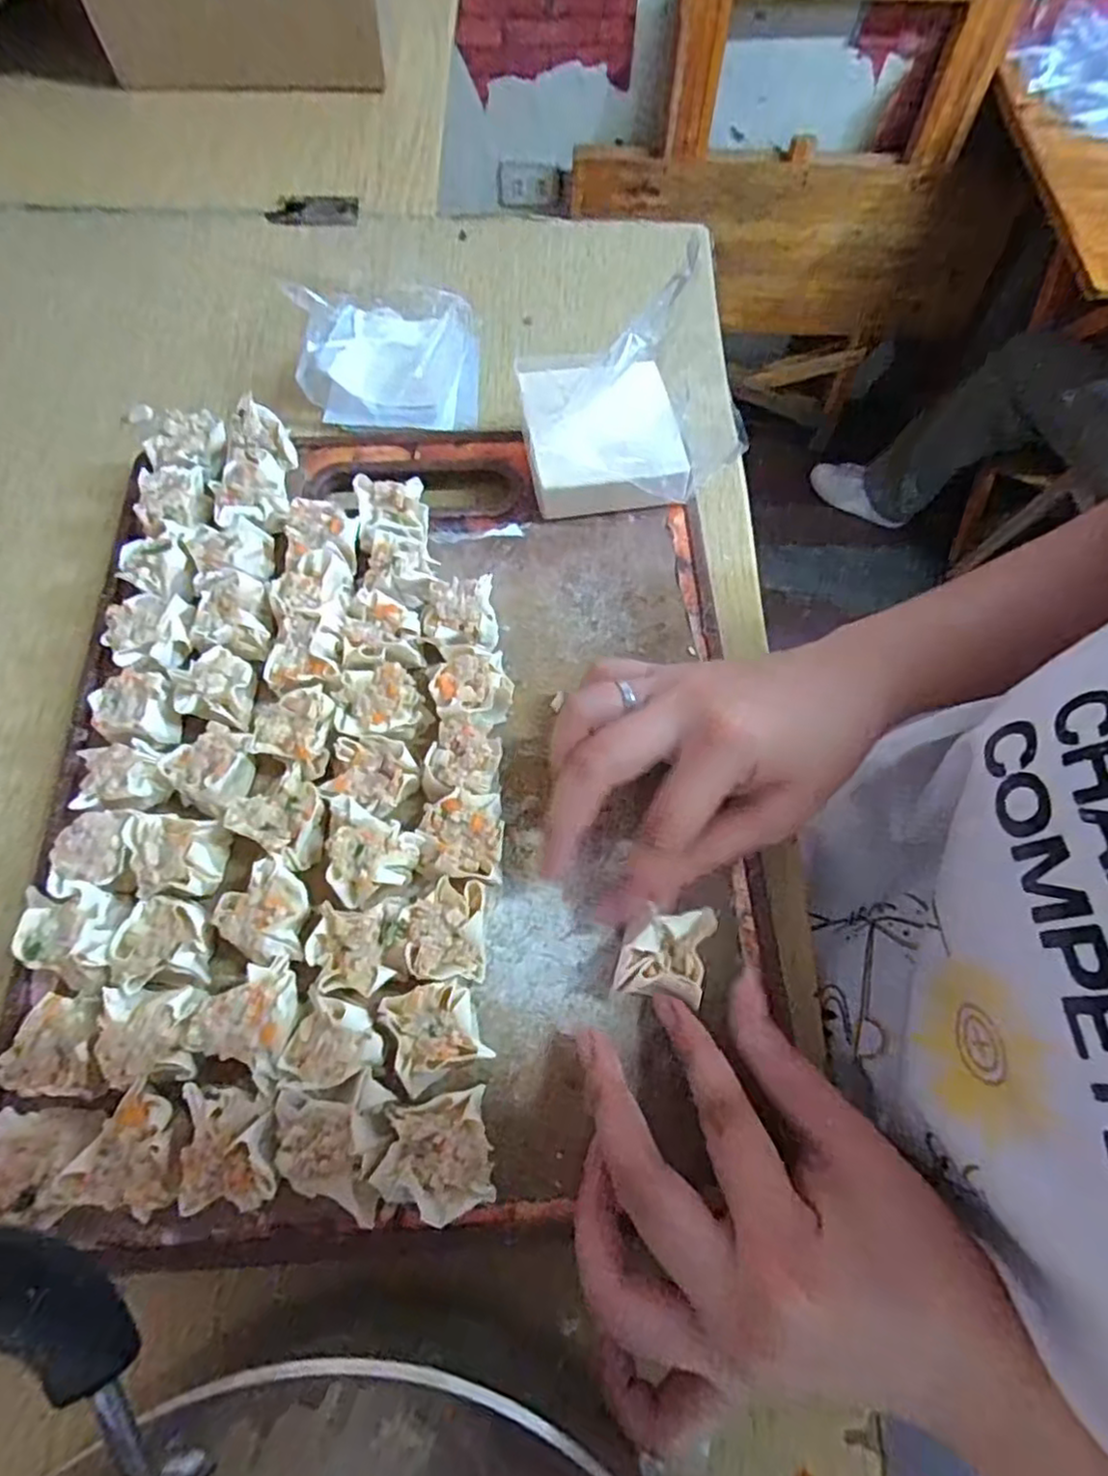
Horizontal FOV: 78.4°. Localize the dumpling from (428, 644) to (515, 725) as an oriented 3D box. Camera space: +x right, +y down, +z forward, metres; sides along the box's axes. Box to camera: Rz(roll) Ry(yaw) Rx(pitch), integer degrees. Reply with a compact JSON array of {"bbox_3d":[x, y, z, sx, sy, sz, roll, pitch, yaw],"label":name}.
[{"bbox_3d":[-0.036,-0.023,0.306,0.034,0.022,0.038,10,67,4],"label":"dumpling"}]

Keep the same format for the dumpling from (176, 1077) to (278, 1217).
[{"bbox_3d":[-0.109,0.139,0.232,0.030,0.021,0.039,-3,67,-1],"label":"dumpling"}]

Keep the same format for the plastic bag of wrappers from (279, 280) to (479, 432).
[{"bbox_3d":[-0.098,-0.229,0.401,0.103,0.035,0.096,0,67,0],"label":"plastic bag of wrappers"}]

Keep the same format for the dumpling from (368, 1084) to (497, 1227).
[{"bbox_3d":[-0.041,0.143,0.232,0.036,0.017,0.035,-10,67,-4],"label":"dumpling"}]

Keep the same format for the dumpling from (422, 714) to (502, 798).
[{"bbox_3d":[-0.038,0.009,0.291,0.032,0.019,0.032,7,67,3],"label":"dumpling"}]

